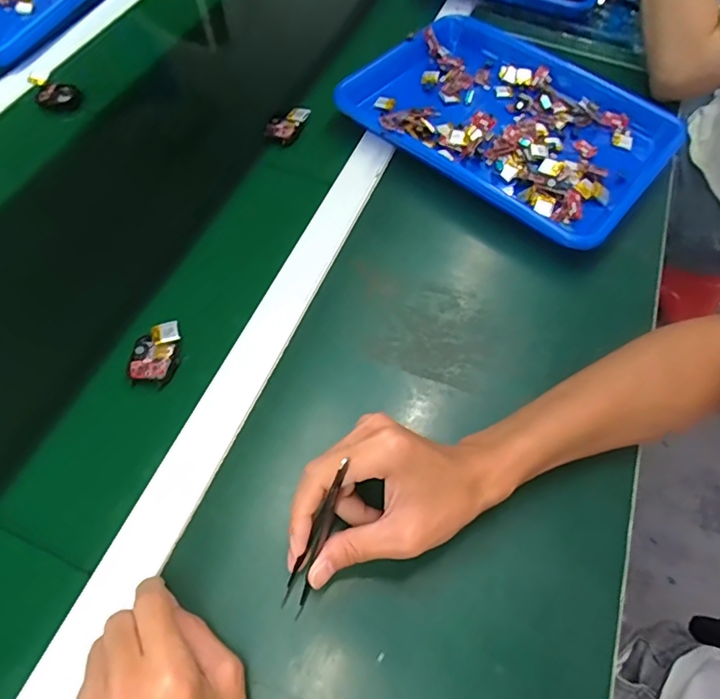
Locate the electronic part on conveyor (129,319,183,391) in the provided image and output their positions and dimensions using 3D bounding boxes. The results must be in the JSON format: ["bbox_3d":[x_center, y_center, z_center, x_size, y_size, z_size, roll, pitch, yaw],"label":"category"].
[{"bbox_3d":[-0.171,0.004,0.412,0.042,0.012,0.052,-15,63,0],"label":"electronic part on conveyor"}]

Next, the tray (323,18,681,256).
[{"bbox_3d":[0.172,-0.265,0.569,0.331,0.043,0.262,37,66,17],"label":"tray"}]

